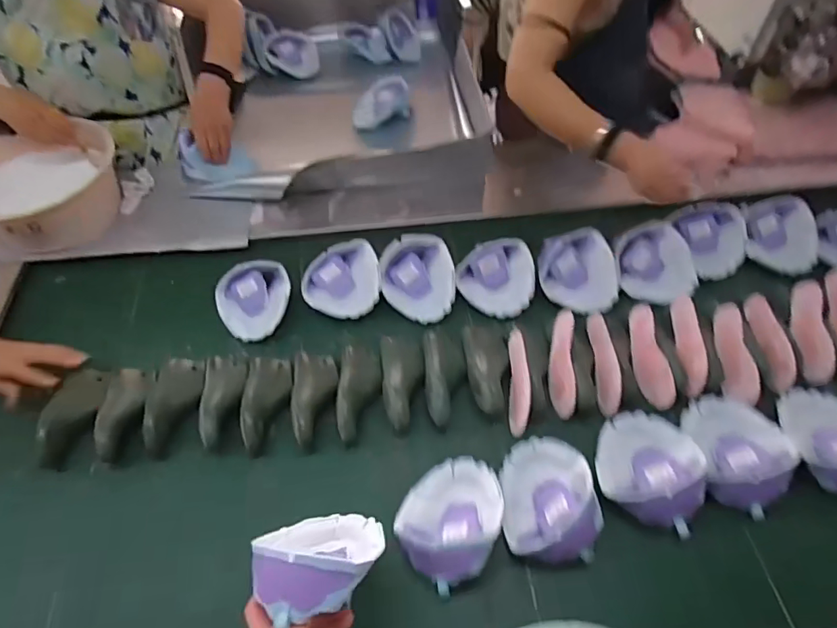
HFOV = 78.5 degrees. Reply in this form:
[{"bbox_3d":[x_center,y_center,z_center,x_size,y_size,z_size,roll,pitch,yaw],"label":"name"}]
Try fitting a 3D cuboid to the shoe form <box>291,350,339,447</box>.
[{"bbox_3d":[-0.160,0.127,0.805,0.070,0.048,0.165,-4,53,-4],"label":"shoe form"}]

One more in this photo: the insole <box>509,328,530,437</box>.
[{"bbox_3d":[0.158,0.100,0.807,0.023,0.042,0.175,4,52,2],"label":"insole"}]

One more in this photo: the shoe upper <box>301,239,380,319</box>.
[{"bbox_3d":[-0.140,-0.060,0.935,0.135,0.055,0.144,-8,53,-7],"label":"shoe upper"}]

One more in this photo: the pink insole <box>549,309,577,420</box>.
[{"bbox_3d":[0.230,0.081,0.821,0.019,0.050,0.162,16,68,-31],"label":"pink insole"}]

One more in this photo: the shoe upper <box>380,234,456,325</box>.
[{"bbox_3d":[-0.003,-0.066,0.920,0.133,0.066,0.149,0,52,-1],"label":"shoe upper"}]

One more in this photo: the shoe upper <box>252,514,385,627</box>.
[{"bbox_3d":[-0.109,0.274,0.573,0.136,0.150,0.072,-5,77,-13],"label":"shoe upper"}]

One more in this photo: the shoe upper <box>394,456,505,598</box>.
[{"bbox_3d":[0.045,0.270,0.690,0.124,0.060,0.169,24,56,16],"label":"shoe upper"}]

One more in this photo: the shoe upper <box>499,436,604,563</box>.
[{"bbox_3d":[0.175,0.241,0.697,0.113,0.081,0.168,-1,52,-2],"label":"shoe upper"}]

